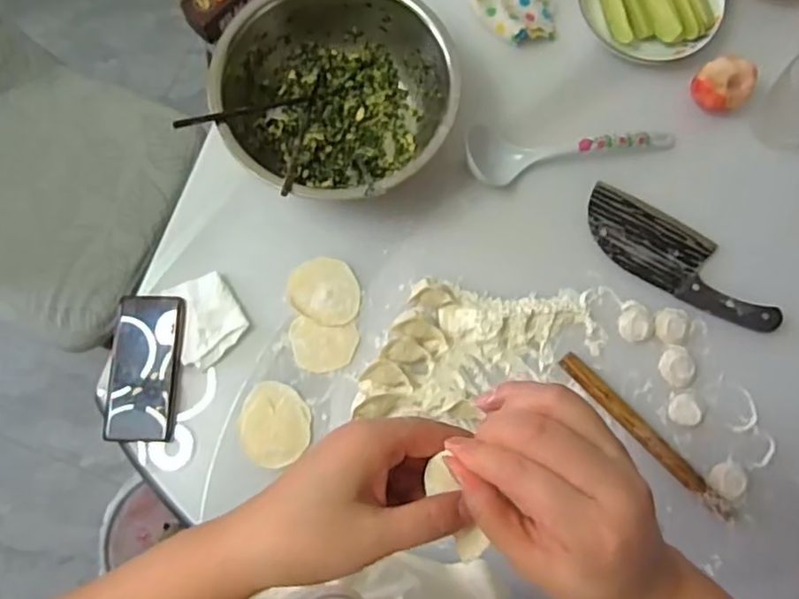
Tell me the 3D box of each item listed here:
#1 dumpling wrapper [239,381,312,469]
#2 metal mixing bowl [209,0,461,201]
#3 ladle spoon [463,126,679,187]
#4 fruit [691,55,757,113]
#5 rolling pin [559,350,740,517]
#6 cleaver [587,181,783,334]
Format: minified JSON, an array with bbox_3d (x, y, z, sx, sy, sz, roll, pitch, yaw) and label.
[{"bbox_3d":[-0.135,0.136,0.702,0.074,0.006,0.088,4,77,1],"label":"dumpling wrapper"},{"bbox_3d":[-0.067,-0.224,0.726,0.248,0.123,0.243,0,77,0],"label":"metal mixing bowl"},{"bbox_3d":[0.204,-0.183,0.760,0.257,0.048,0.071,-11,77,-2],"label":"ladle spoon"},{"bbox_3d":[0.384,-0.251,0.779,0.063,0.060,0.069,0,77,0],"label":"fruit"},{"bbox_3d":[0.260,0.144,0.688,0.020,0.023,0.228,-43,80,-9],"label":"rolling pin"},{"bbox_3d":[0.322,-0.050,0.735,0.235,0.017,0.088,30,79,7],"label":"cleaver"}]

